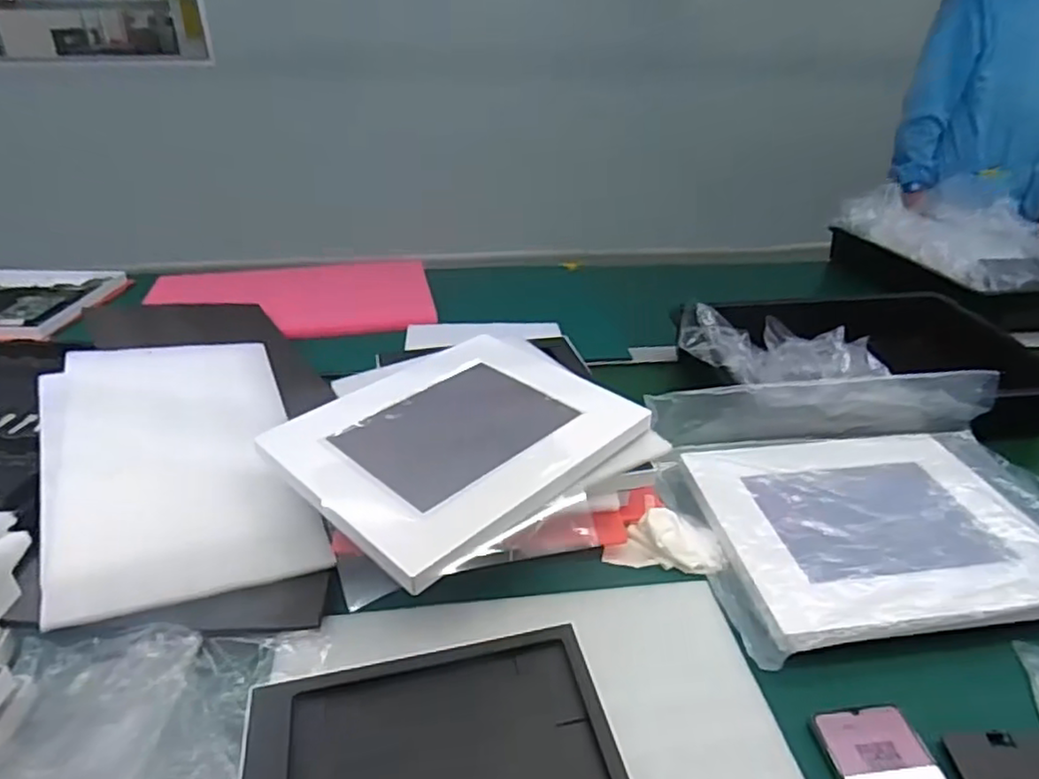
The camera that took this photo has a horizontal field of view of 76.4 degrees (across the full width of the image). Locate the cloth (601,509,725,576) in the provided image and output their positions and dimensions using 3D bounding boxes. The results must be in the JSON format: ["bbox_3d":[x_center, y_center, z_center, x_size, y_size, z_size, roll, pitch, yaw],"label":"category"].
[{"bbox_3d":[0.143,0.148,0.650,0.107,0.028,0.063,8,31,13],"label":"cloth"}]

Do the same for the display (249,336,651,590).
[{"bbox_3d":[-0.062,0.040,0.642,0.266,0.027,0.298,26,39,37],"label":"display"}]

